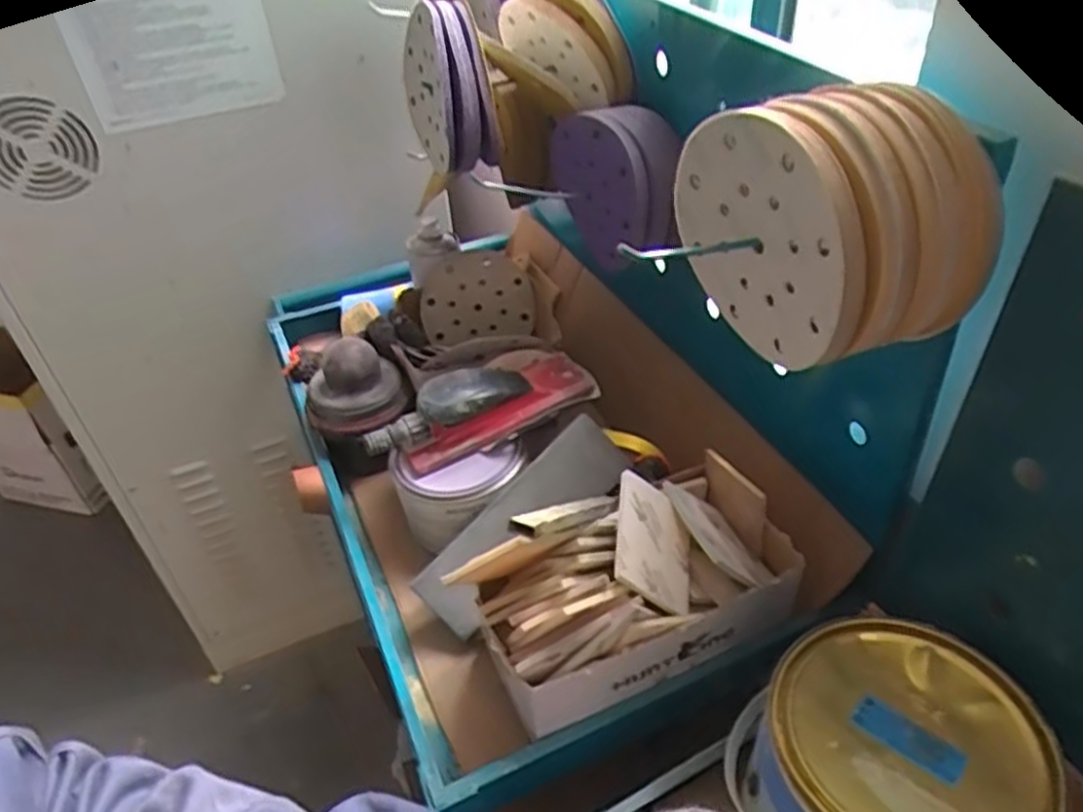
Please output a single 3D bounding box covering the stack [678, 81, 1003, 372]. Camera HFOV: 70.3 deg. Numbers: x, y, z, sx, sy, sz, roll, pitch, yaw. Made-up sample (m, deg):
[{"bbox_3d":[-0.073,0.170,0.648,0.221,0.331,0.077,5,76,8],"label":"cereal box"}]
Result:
[{"bbox_3d":[0.159,-0.102,0.432,0.095,0.138,0.141,-23,44,-21],"label":"stack"}]

